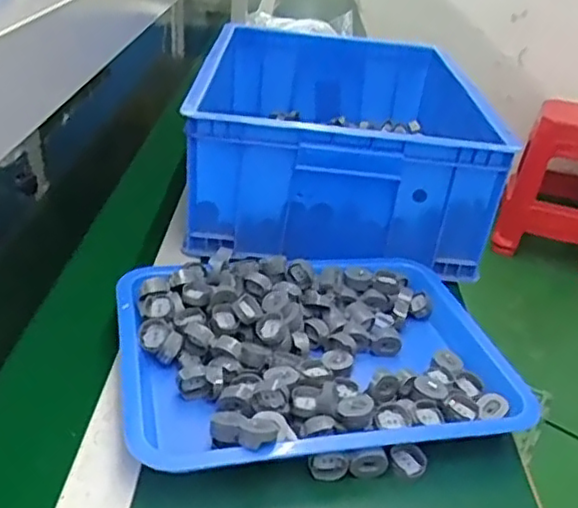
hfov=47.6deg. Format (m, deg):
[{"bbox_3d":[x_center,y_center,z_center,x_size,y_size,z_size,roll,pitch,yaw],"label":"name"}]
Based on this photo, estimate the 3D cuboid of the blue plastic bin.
[{"bbox_3d":[0.056,-0.177,0.878,0.348,0.156,0.453,5,30,-2],"label":"blue plastic bin"}]

